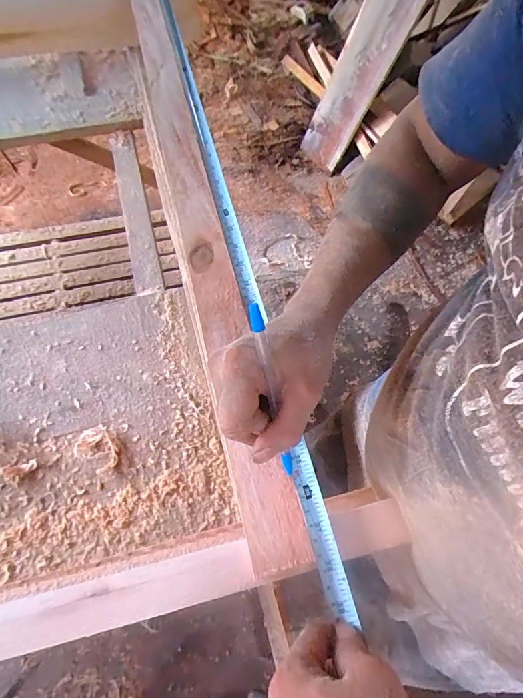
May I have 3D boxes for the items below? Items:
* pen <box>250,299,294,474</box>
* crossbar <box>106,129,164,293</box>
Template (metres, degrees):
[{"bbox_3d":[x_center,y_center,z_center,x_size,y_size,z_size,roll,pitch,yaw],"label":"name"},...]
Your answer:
[{"bbox_3d":[0.009,0.034,0.262,0.008,0.141,0.007,-21,31,-14],"label":"pen"},{"bbox_3d":[-0.216,-0.248,0.642,0.042,0.030,0.394,-14,65,-10],"label":"crossbar"}]

